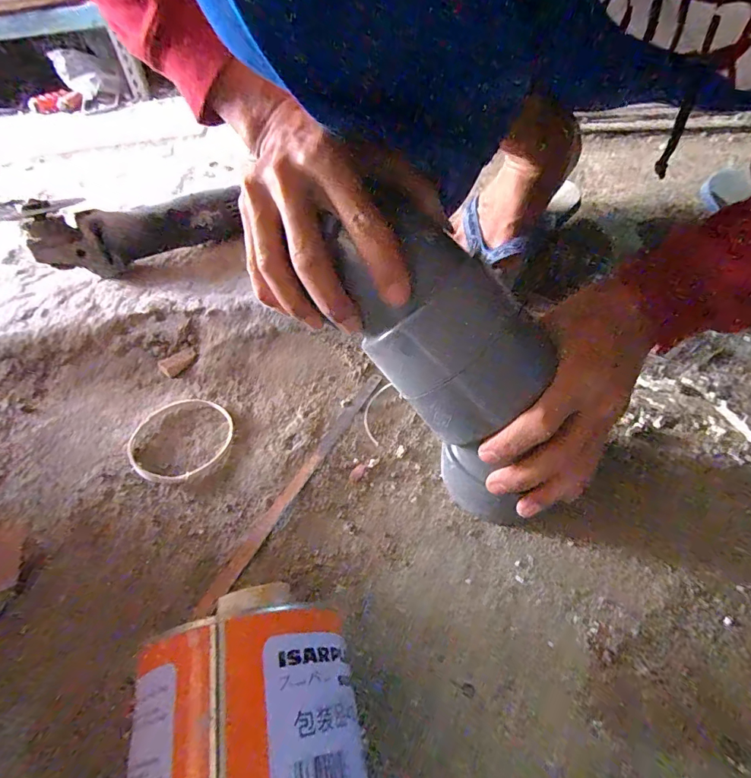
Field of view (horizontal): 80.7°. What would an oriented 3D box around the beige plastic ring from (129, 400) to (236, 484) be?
[{"bbox_3d":[-0.175,0.042,0.396,0.089,0.005,0.097,-33,52,-24],"label":"beige plastic ring"}]

